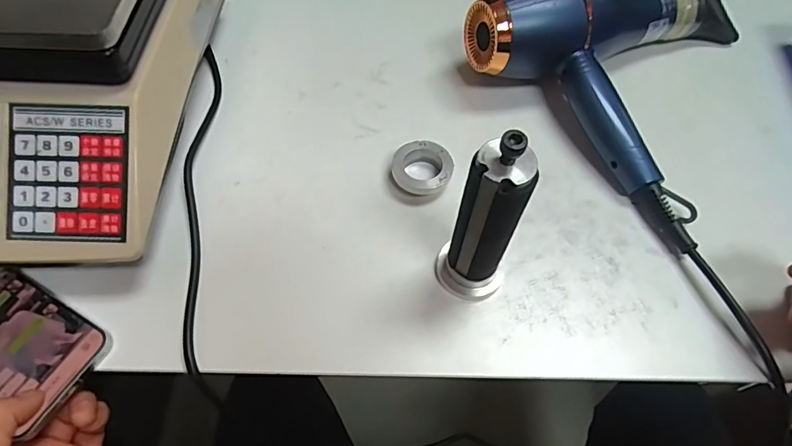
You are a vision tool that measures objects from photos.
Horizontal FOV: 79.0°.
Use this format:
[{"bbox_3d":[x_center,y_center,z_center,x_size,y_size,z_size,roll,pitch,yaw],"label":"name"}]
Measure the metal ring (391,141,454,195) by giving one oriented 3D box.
[{"bbox_3d":[0.021,-0.044,0.394,0.049,0.019,0.045,1,59,-1],"label":"metal ring"}]

